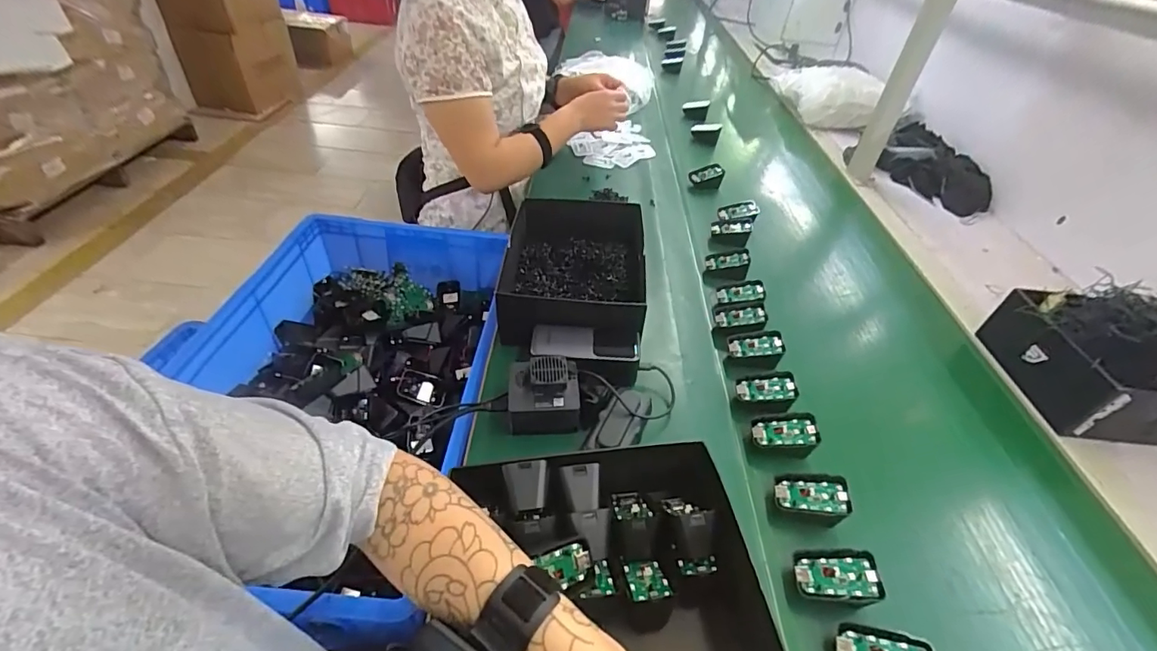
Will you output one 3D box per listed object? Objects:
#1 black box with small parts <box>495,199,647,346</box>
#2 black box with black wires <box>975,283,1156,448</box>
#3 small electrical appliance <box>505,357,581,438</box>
[{"bbox_3d":[-0.008,-0.074,0.715,0.201,0.097,0.248,6,40,3],"label":"black box with small parts"},{"bbox_3d":[0.706,0.036,0.631,0.240,0.145,0.192,6,42,-1],"label":"black box with black wires"},{"bbox_3d":[-0.040,0.080,0.561,0.080,0.061,0.076,-1,40,-6],"label":"small electrical appliance"}]

